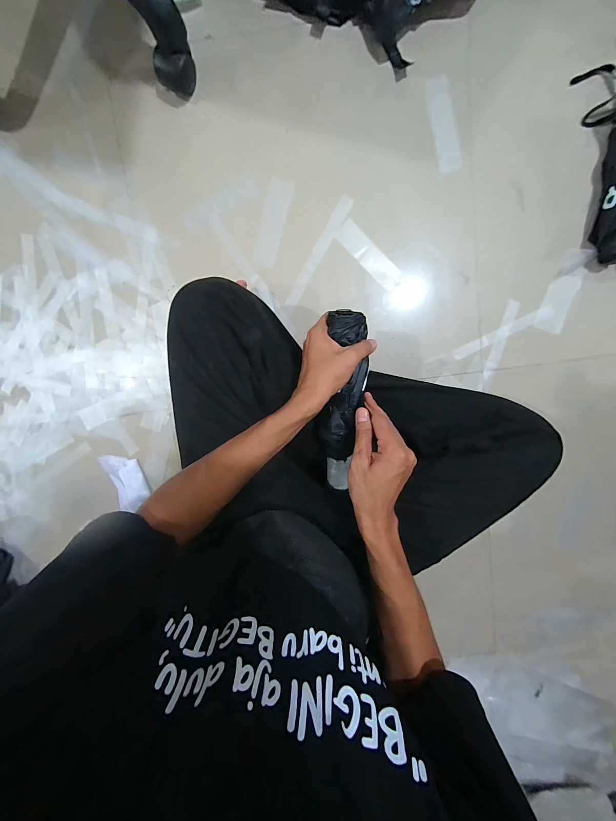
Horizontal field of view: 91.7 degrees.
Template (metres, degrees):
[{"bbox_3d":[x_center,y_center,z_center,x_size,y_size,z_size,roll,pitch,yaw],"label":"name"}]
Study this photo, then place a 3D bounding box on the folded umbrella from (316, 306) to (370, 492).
[{"bbox_3d":[0.049,0.001,0.413,0.064,0.037,0.260,3,113,0],"label":"folded umbrella"}]

